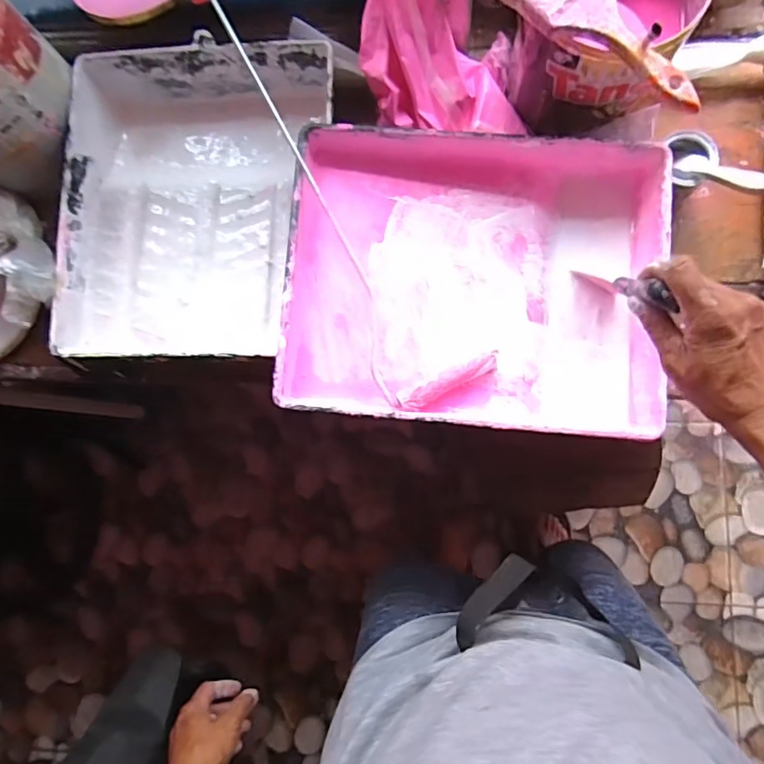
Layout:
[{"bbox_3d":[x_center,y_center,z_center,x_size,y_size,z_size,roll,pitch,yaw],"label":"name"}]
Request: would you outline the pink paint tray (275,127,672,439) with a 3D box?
[{"bbox_3d":[0.090,-0.095,0.531,0.351,0.088,0.275,3,84,7],"label":"pink paint tray"}]

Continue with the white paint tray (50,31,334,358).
[{"bbox_3d":[-0.207,-0.194,0.609,0.274,0.093,0.340,4,84,7],"label":"white paint tray"}]

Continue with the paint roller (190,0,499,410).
[{"bbox_3d":[-0.085,-0.239,0.518,0.109,0.111,0.582,-31,81,3],"label":"paint roller"}]

